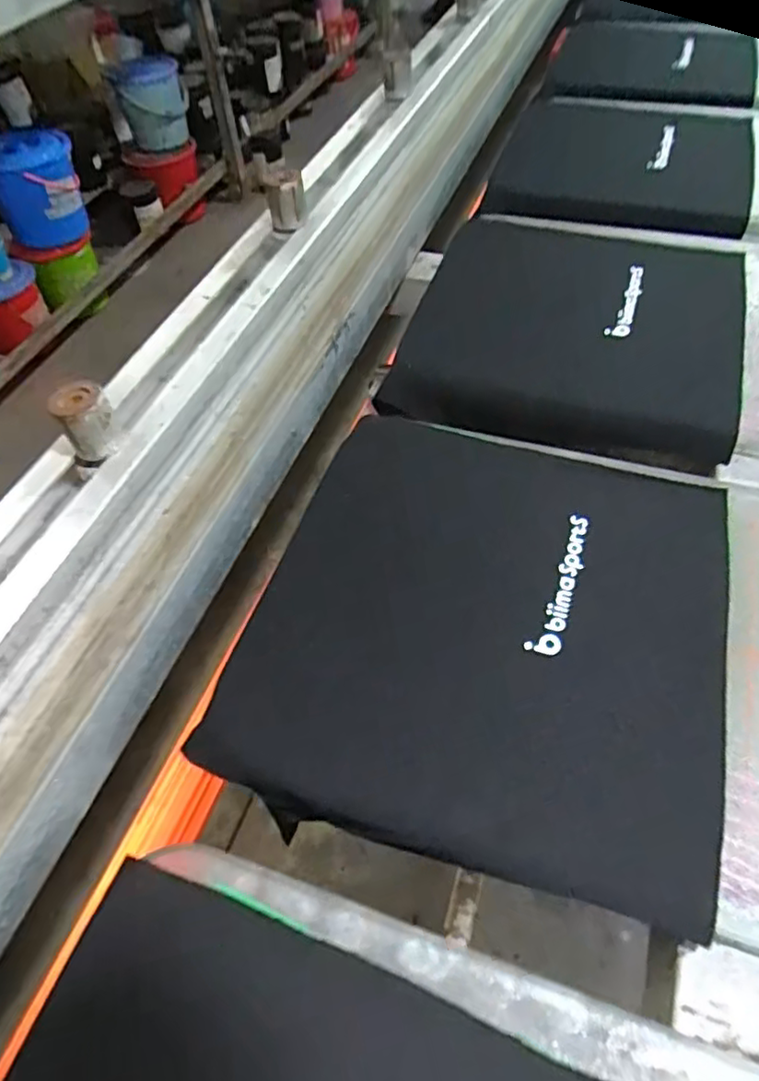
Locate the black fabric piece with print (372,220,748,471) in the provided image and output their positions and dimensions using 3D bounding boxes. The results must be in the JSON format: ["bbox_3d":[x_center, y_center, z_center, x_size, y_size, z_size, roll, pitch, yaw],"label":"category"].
[{"bbox_3d":[0.114,-0.128,0.377,0.194,0.031,0.192,12,55,14],"label":"black fabric piece with print"}]

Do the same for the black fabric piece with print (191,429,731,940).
[{"bbox_3d":[0.044,0.030,0.270,0.188,0.017,0.191,12,55,14],"label":"black fabric piece with print"}]

